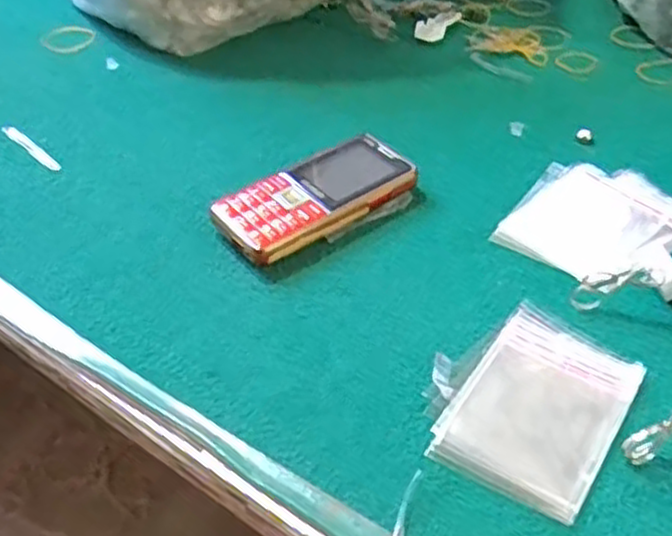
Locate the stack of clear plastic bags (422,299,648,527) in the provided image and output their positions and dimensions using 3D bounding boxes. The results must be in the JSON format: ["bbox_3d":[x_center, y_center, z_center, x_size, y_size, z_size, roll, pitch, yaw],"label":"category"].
[{"bbox_3d":[0.094,0.062,0.370,0.086,0.007,0.108,25,51,24],"label":"stack of clear plastic bags"}]

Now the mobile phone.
[{"bbox_3d":[-0.012,-0.044,0.472,0.124,0.021,0.057,-30,52,-26],"label":"mobile phone"}]

